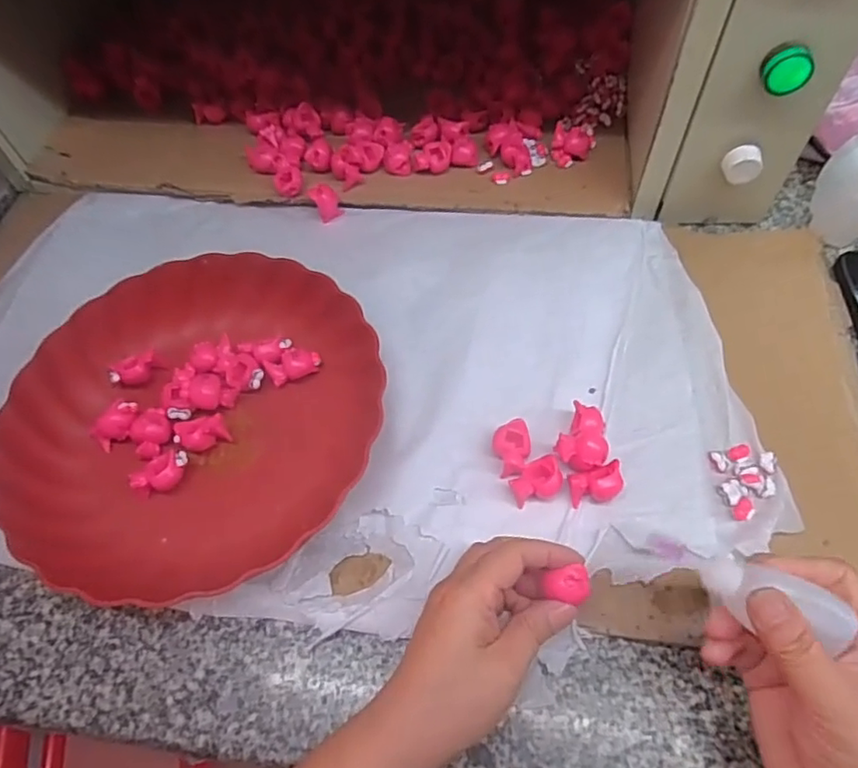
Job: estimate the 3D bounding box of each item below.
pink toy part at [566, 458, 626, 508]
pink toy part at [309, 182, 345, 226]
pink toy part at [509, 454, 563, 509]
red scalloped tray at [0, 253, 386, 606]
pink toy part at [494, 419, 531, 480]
[{"bbox_3d":[0.103,0.063,0.364,0.032,0.018,0.020,-16,65,-4],"label":"pink toy part"},{"bbox_3d":[-0.086,-0.154,0.498,0.021,0.028,0.019,-22,65,-7],"label":"pink toy part"},{"bbox_3d":[0.067,0.061,0.370,0.032,0.015,0.025,-10,64,-1],"label":"pink toy part"},{"bbox_3d":[-0.156,0.017,0.392,0.229,0.040,0.241,26,69,14],"label":"red scalloped tray"},{"bbox_3d":[0.053,0.042,0.382,0.023,0.016,0.035,11,66,8],"label":"pink toy part"}]

